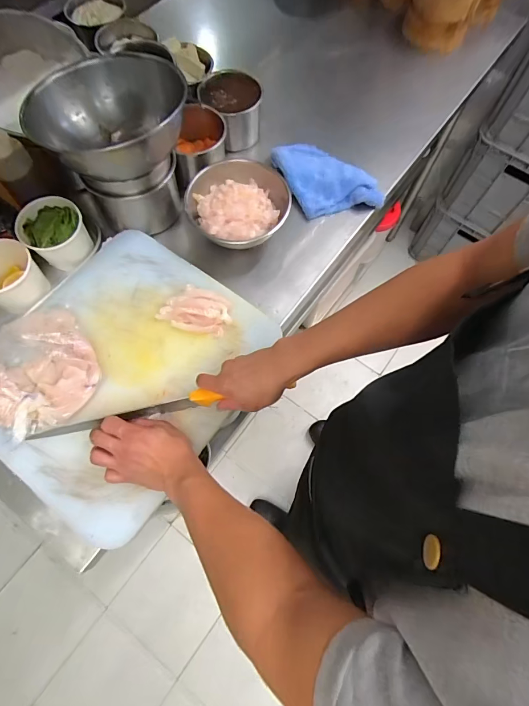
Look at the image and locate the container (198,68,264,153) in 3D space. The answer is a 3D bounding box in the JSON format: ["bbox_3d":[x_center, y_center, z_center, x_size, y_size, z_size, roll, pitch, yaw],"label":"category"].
[{"bbox_3d":[-0.064,-0.465,0.709,0.104,0.092,0.103,-12,69,-6],"label":"container"}]

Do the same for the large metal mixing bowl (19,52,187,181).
[{"bbox_3d":[-0.215,-0.331,0.529,0.172,0.088,0.199,9,69,2],"label":"large metal mixing bowl"}]

